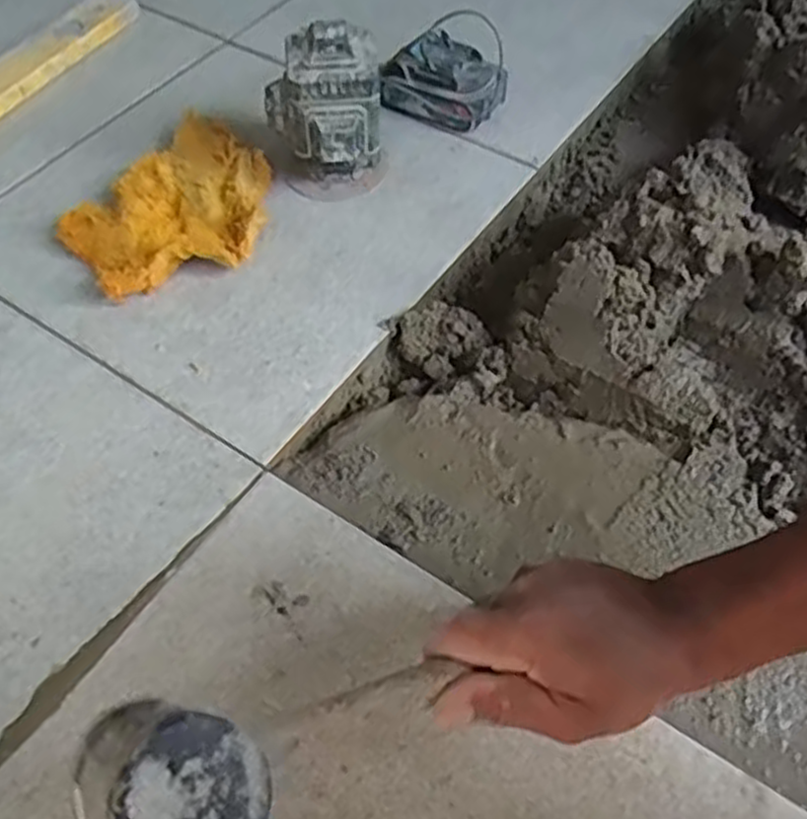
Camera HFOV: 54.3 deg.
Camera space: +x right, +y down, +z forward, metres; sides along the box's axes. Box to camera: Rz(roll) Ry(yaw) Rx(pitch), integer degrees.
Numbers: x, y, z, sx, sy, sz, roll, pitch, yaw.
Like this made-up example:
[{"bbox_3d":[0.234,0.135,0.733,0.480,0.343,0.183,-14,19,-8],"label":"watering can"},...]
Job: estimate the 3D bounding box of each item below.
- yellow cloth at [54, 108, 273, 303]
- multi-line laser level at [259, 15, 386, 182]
[{"bbox_3d":[-0.195,-0.175,0.701,0.161,0.034,0.204,30,61,21],"label":"yellow cloth"},{"bbox_3d":[-0.070,-0.259,0.696,0.099,0.136,0.091,-8,55,-3],"label":"multi-line laser level"}]

